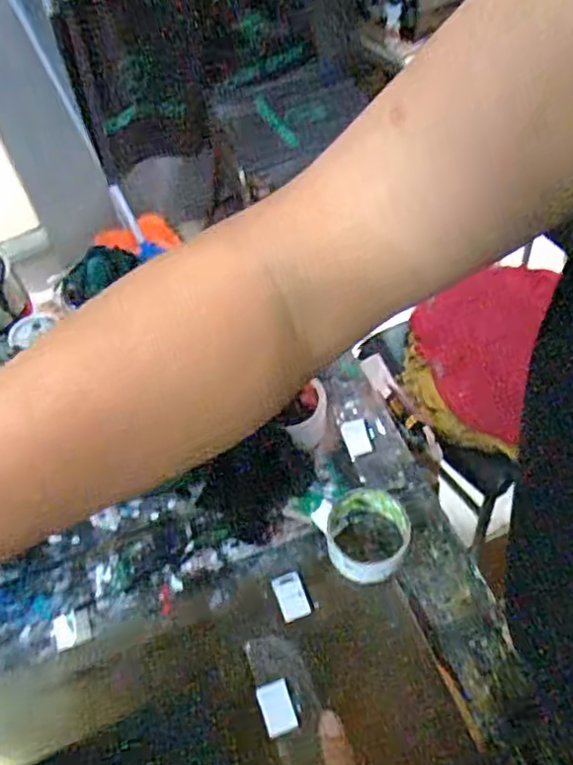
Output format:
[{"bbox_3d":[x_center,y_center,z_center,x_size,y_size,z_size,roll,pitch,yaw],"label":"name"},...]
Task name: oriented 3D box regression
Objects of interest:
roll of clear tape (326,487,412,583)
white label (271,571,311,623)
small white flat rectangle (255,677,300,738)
[{"bbox_3d":[0.084,0.155,0.631,0.086,0.037,0.097,0,53,5],"label":"roll of clear tape"},{"bbox_3d":[0.004,0.214,0.613,0.029,0.004,0.044,-17,53,-8],"label":"white label"},{"bbox_3d":[-0.008,0.294,0.552,0.028,0.011,0.042,-17,53,-8],"label":"small white flat rectangle"}]

